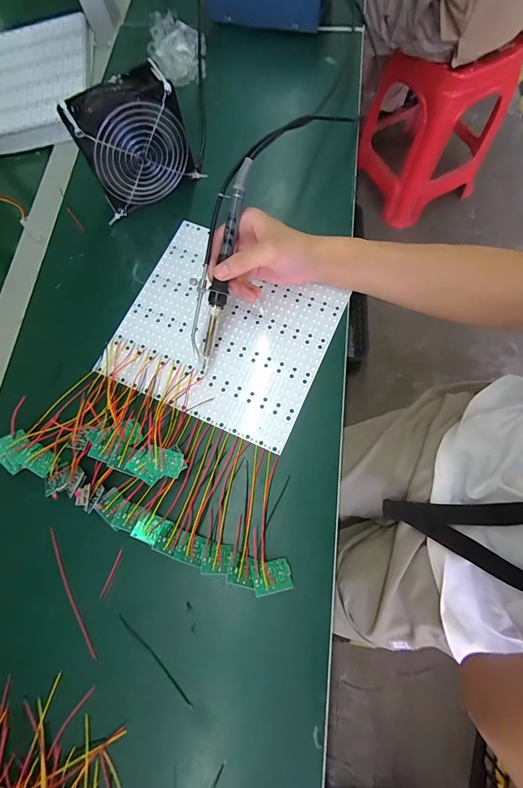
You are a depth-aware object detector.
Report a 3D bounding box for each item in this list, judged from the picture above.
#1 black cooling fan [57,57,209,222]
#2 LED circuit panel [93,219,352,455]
[{"bbox_3d":[-0.148,-0.289,0.403,0.125,0.120,0.056,-36,77,-9],"label":"black cooling fan"},{"bbox_3d":[-0.043,-0.075,0.398,0.233,0.006,0.209,24,76,7],"label":"LED circuit panel"}]

